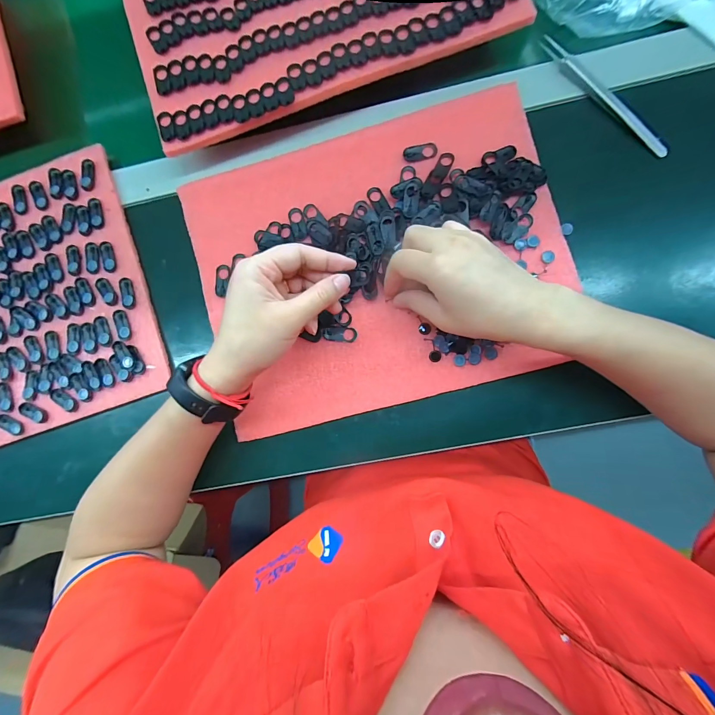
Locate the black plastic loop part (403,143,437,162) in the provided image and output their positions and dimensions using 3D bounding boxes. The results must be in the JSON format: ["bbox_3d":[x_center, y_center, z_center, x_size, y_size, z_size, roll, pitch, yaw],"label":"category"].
[{"bbox_3d":[0.060,-0.194,0.314,0.031,0.004,0.015,-10,86,5],"label":"black plastic loop part"}]

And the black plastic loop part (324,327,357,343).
[{"bbox_3d":[-0.017,-0.021,0.312,0.031,0.004,0.013,1,87,6],"label":"black plastic loop part"}]

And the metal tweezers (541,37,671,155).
[{"bbox_3d":[0.230,-0.245,0.311,0.012,0.008,0.155,-42,84,2],"label":"metal tweezers"}]

